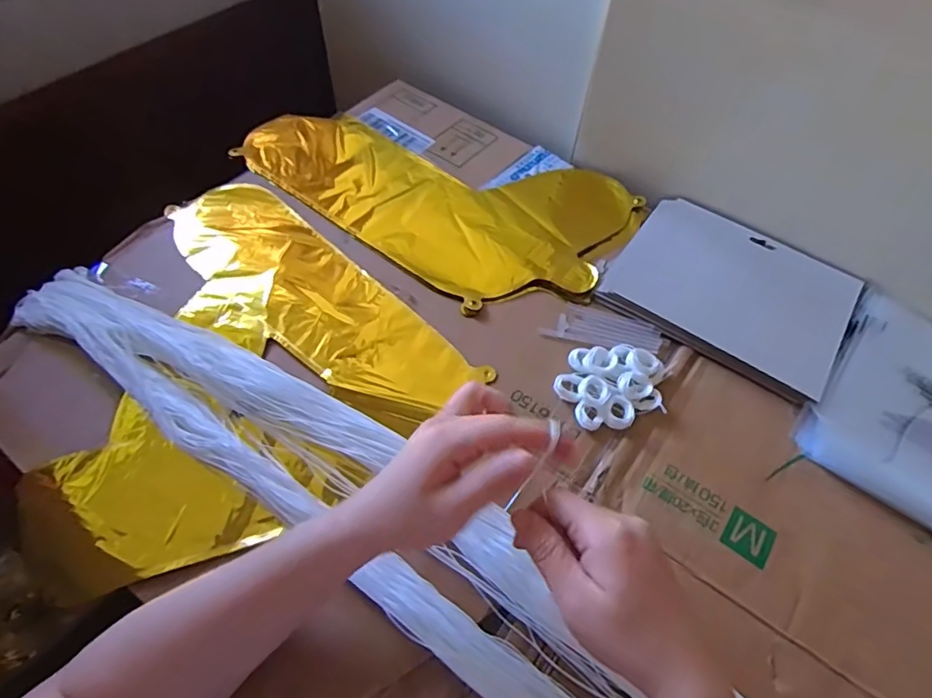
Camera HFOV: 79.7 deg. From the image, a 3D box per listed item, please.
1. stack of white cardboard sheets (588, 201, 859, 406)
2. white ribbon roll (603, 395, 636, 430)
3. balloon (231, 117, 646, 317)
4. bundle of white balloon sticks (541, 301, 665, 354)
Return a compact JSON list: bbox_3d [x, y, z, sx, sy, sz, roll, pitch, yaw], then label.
[{"bbox_3d":[0.252,-0.058,0.529,0.204,0.013,0.168,33,62,16],"label":"stack of white cardboard sheets"},{"bbox_3d":[0.123,0.052,0.451,0.025,0.010,0.027,1,58,-2],"label":"white ribbon roll"},{"bbox_3d":[-0.035,-0.174,0.594,0.401,0.018,0.227,30,61,15],"label":"balloon"},{"bbox_3d":[0.124,-0.020,0.503,0.101,0.009,0.042,14,58,6],"label":"bundle of white balloon sticks"}]

